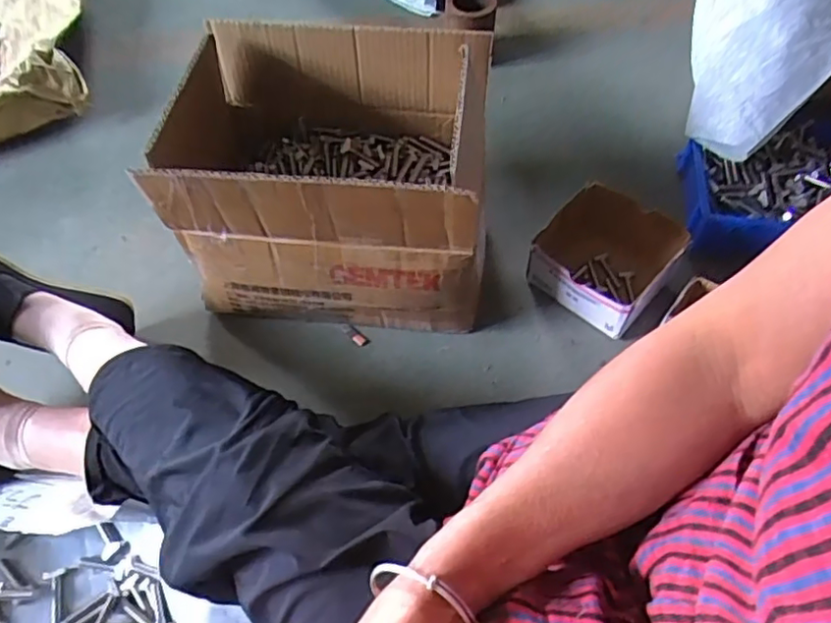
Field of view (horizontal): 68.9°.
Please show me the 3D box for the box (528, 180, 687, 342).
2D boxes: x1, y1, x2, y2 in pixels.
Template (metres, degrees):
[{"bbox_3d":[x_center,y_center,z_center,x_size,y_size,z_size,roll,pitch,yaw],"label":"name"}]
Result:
[{"bbox_3d":[0.249,-0.063,0.769,0.159,0.095,0.153,39,67,22],"label":"box"}]

